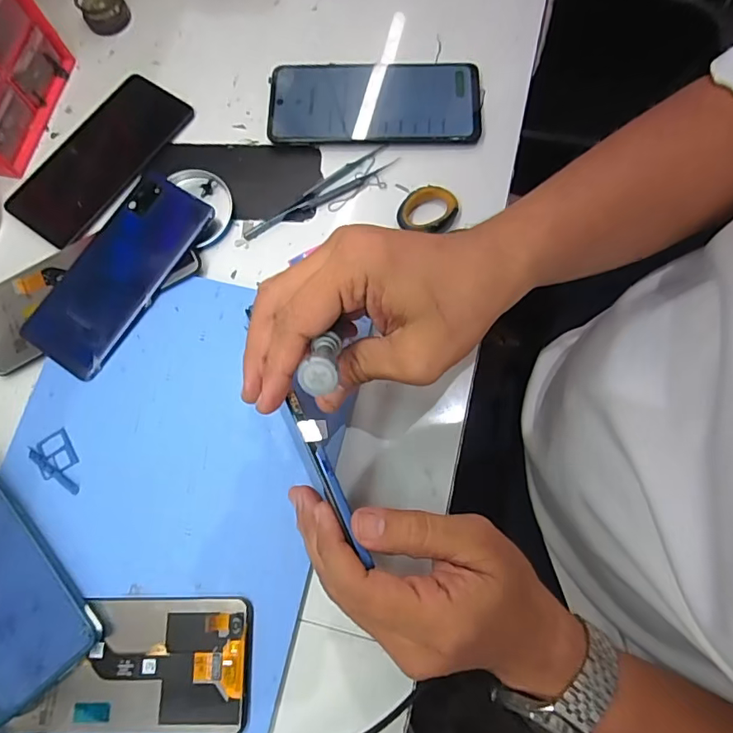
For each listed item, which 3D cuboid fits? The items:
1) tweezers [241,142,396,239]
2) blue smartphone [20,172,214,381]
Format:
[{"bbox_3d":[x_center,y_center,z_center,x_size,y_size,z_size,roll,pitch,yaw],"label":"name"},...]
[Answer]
[{"bbox_3d":[-0.036,-0.134,0.388,0.131,0.013,0.019,-33,75,-12],"label":"tweezers"},{"bbox_3d":[-0.185,-0.071,0.366,0.074,0.006,0.154,29,80,12],"label":"blue smartphone"}]

